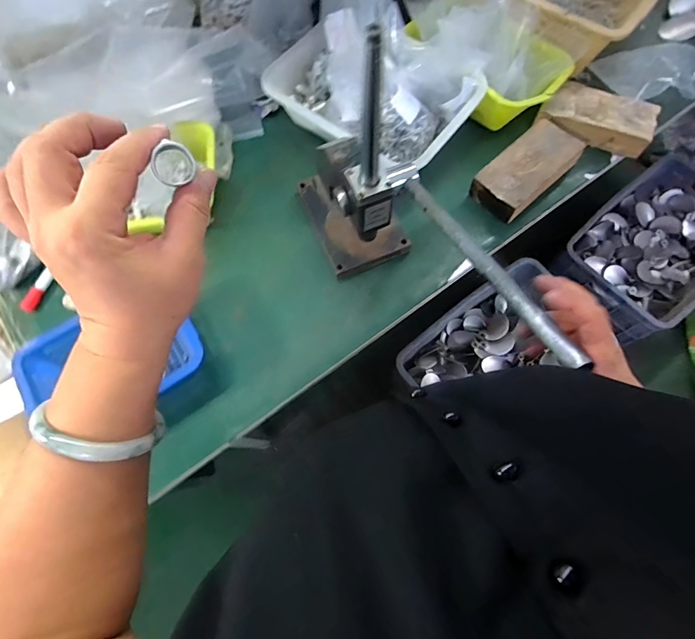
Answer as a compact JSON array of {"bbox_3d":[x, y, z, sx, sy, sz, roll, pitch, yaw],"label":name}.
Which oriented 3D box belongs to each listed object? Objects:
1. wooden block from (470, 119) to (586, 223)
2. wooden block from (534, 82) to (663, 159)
[{"bbox_3d":[0.296,-0.245,0.657,0.180,0.049,0.092,-41,75,-11],"label":"wooden block"},{"bbox_3d":[0.422,-0.342,0.678,0.174,0.051,0.080,25,74,10],"label":"wooden block"}]

